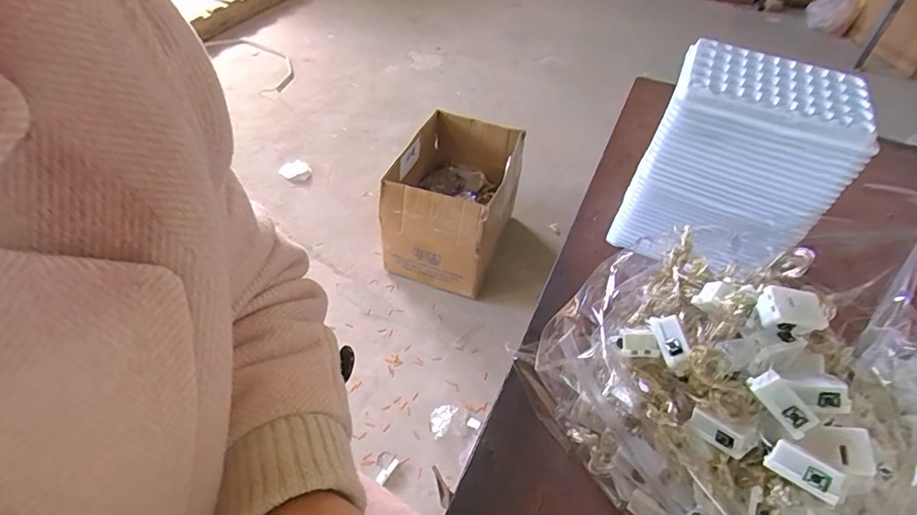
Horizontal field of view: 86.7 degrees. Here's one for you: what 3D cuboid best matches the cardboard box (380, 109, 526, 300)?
[{"bbox_3d":[-0.016,-0.148,1.337,0.296,0.299,0.402,15,48,9],"label":"cardboard box"}]

